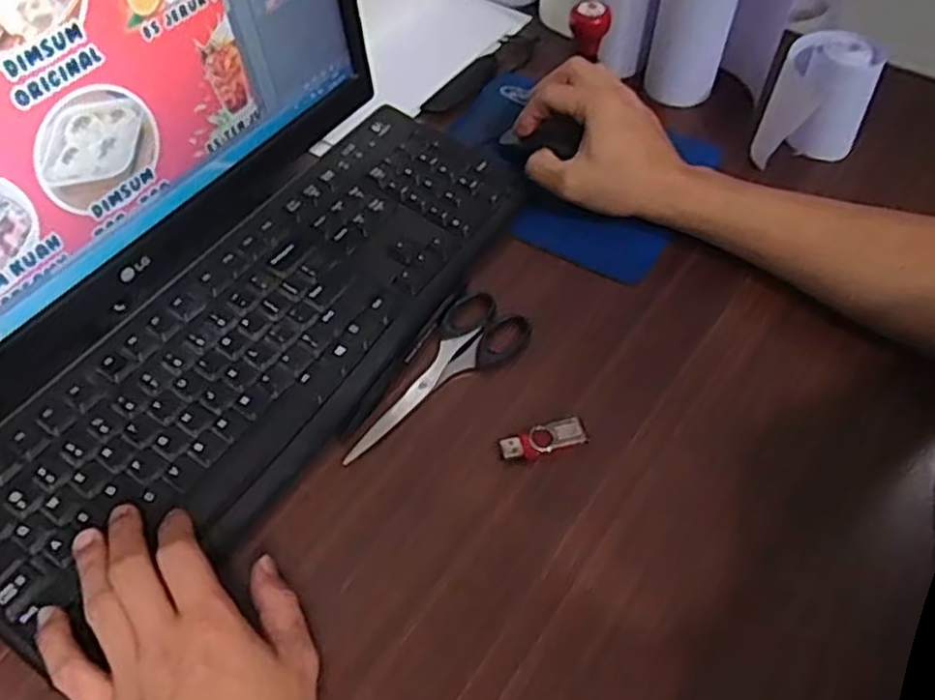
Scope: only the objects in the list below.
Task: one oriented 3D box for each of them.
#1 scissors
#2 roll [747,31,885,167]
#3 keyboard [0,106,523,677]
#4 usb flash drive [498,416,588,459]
[{"bbox_3d":[-0.019,0.020,0.487,0.054,0.009,0.153,30,59,20],"label":"scissors"},{"bbox_3d":[0.277,-0.197,0.592,0.072,0.091,0.060,18,55,13],"label":"roll"},{"bbox_3d":[-0.133,-0.013,0.491,0.155,0.024,0.434,31,60,21],"label":"keyboard"},{"bbox_3d":[0.046,0.055,0.457,0.053,0.010,0.018,-14,55,-10],"label":"usb flash drive"}]

